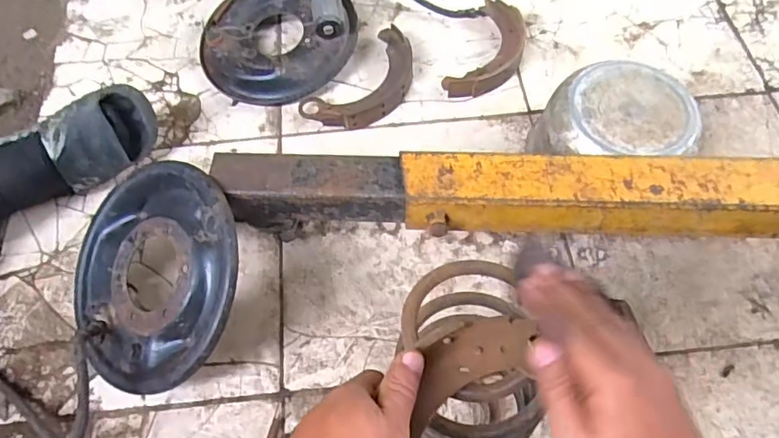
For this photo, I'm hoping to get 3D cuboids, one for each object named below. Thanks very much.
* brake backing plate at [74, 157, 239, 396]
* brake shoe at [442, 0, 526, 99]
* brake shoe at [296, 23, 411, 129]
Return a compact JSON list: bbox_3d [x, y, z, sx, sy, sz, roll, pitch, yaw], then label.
[{"bbox_3d":[-0.278,0.063,0.665,0.264,0.026,0.256,-5,78,28],"label":"brake backing plate"},{"bbox_3d":[0.174,-0.283,0.943,0.097,0.033,0.221,23,66,13],"label":"brake shoe"},{"bbox_3d":[-0.035,-0.223,0.912,0.117,0.033,0.217,39,70,18],"label":"brake shoe"}]

